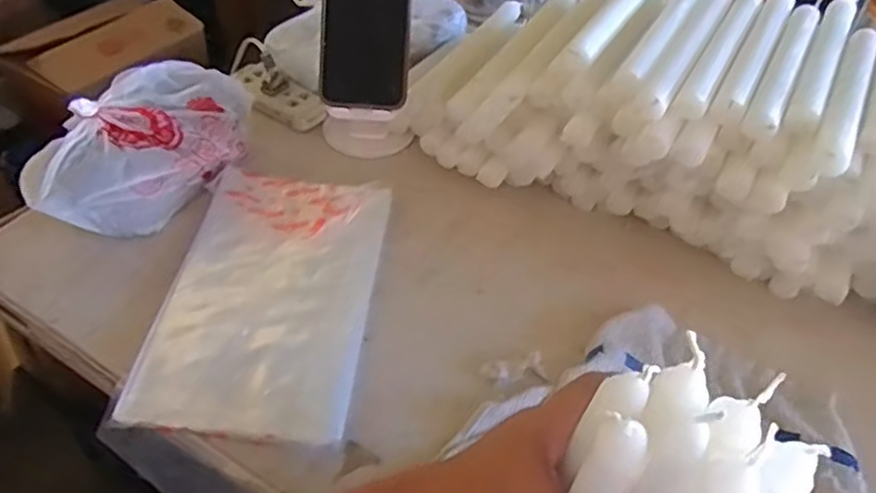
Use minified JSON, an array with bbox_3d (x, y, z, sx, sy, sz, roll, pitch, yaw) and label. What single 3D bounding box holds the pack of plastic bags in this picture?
[{"bbox_3d":[-0.130,0.035,0.526,0.154,0.020,0.247,5,48,3],"label":"pack of plastic bags"}]

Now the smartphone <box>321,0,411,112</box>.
[{"bbox_3d":[-0.064,-0.206,0.597,0.078,0.158,0.011,3,6,10],"label":"smartphone"}]

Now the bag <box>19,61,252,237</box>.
[{"bbox_3d":[-0.254,-0.085,0.579,0.106,0.075,0.200,24,50,19],"label":"bag"}]

